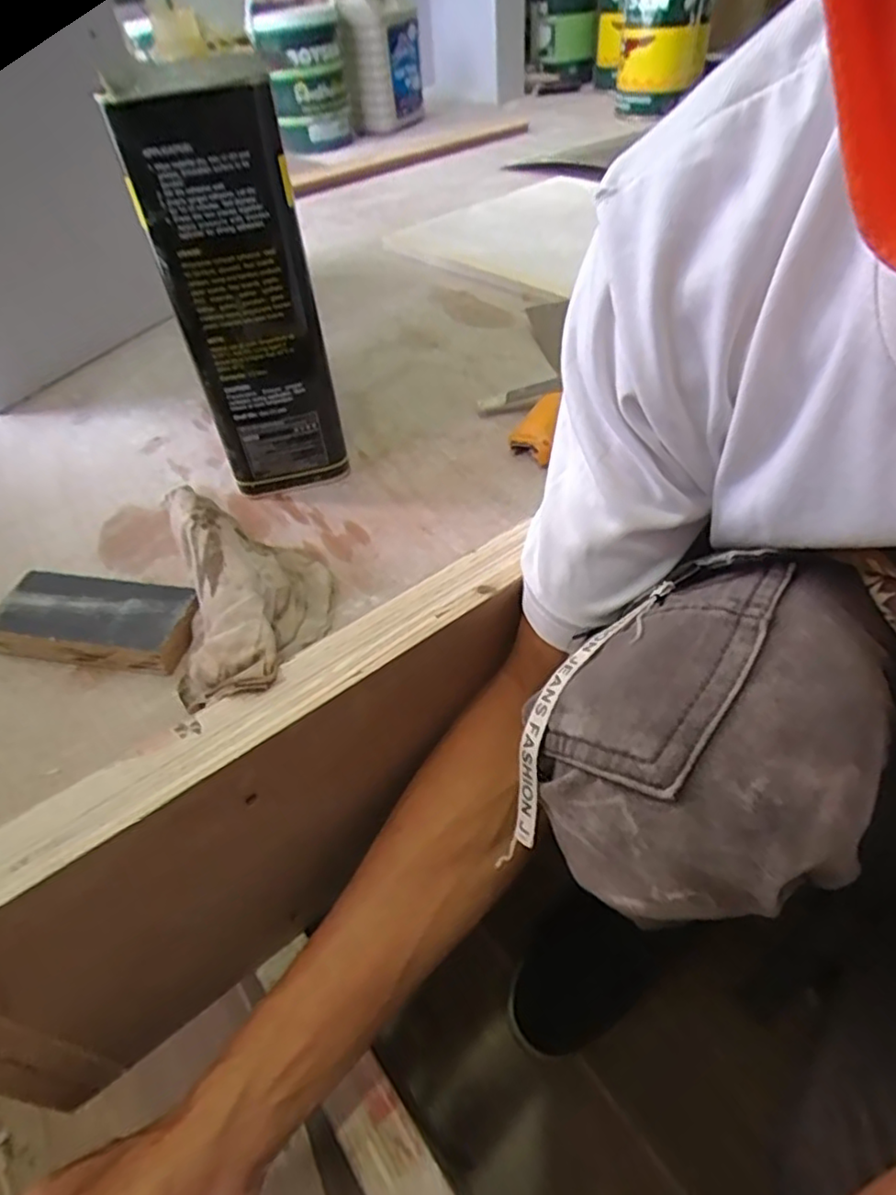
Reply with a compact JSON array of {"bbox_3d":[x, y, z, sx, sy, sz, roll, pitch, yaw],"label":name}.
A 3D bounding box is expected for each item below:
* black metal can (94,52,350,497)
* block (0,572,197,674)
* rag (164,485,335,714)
[{"bbox_3d":[-0.134,-0.192,0.430,0.085,0.249,0.075,-16,46,-9],"label":"black metal can"},{"bbox_3d":[-0.217,0.016,0.397,0.127,0.024,0.053,6,47,12],"label":"block"},{"bbox_3d":[-0.114,-0.001,0.373,0.087,0.059,0.164,-12,46,-5],"label":"rag"}]

